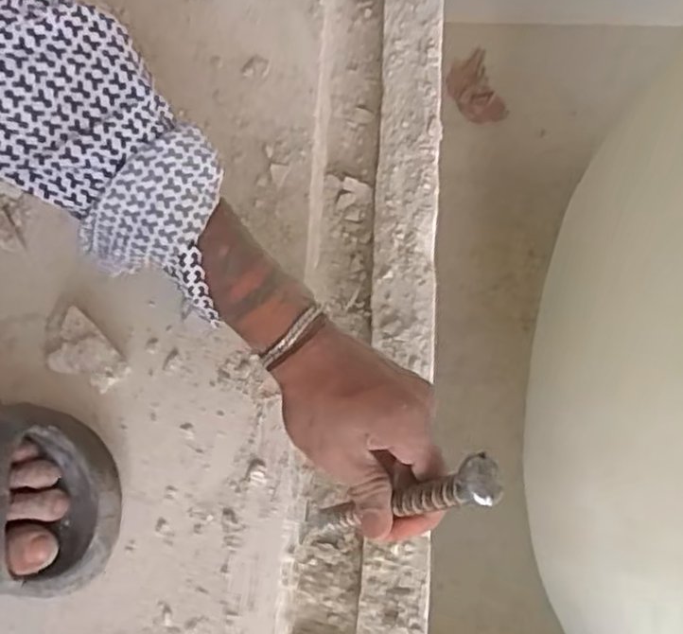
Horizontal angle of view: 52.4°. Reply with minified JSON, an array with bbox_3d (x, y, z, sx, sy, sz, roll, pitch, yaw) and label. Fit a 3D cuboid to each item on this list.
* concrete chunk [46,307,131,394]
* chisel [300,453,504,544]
[{"bbox_3d":[-0.176,0.026,0.493,0.060,0.022,0.043,26,77,8],"label":"concrete chunk"},{"bbox_3d":[0.021,0.120,0.439,0.024,0.233,0.024,-6,73,-29],"label":"chisel"}]

